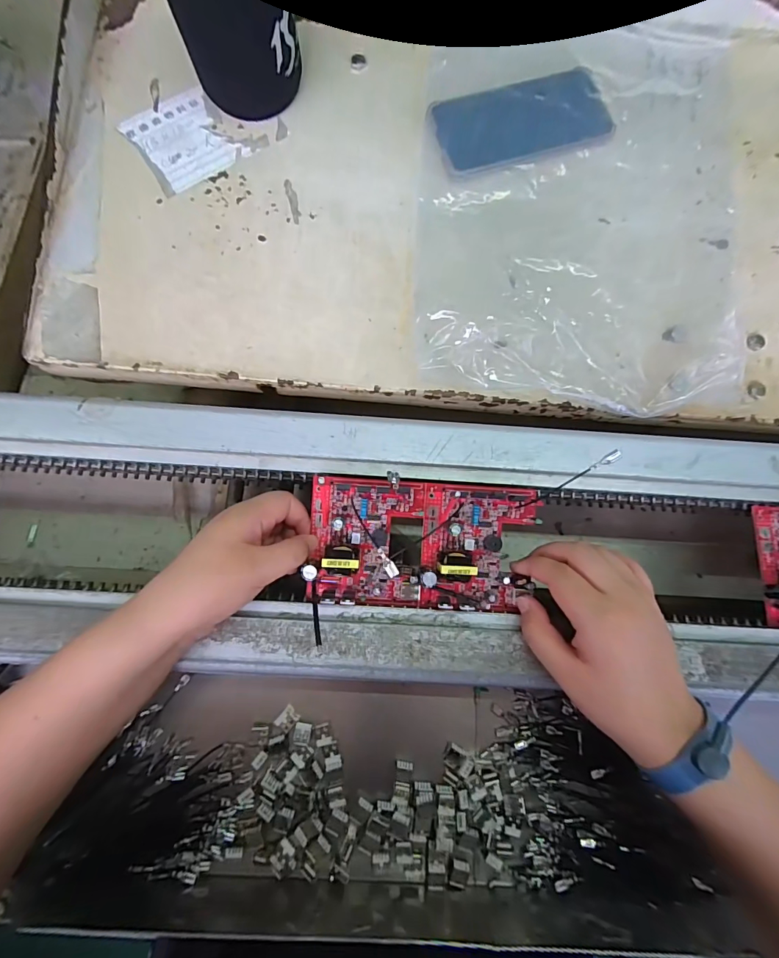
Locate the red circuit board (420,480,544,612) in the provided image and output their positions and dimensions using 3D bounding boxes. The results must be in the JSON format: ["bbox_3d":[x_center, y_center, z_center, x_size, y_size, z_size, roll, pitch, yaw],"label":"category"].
[{"bbox_3d":[0.067,0.052,0.312,0.083,0.024,0.094,4,84,-2],"label":"red circuit board"}]

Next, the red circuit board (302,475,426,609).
[{"bbox_3d":[-0.017,0.046,0.309,0.083,0.023,0.093,4,84,-2],"label":"red circuit board"}]

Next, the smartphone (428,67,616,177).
[{"bbox_3d":[0.122,-0.329,0.383,0.161,0.011,0.077,-19,86,-4],"label":"smartphone"}]

